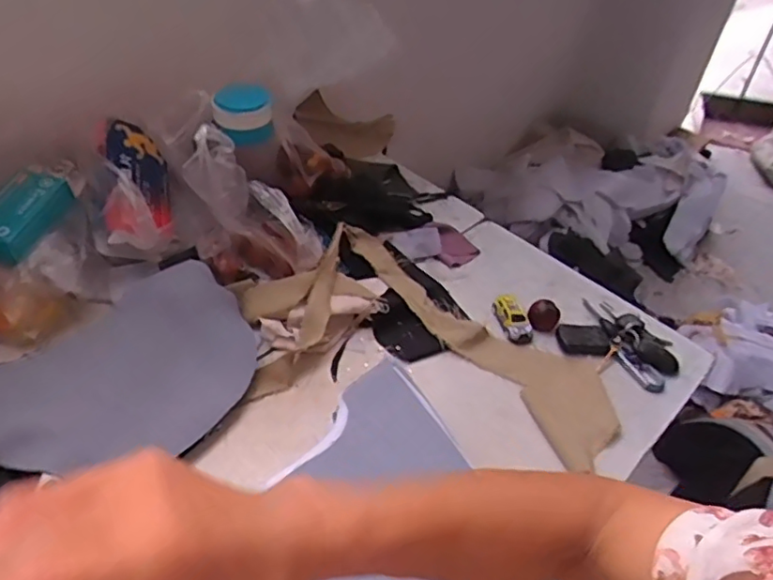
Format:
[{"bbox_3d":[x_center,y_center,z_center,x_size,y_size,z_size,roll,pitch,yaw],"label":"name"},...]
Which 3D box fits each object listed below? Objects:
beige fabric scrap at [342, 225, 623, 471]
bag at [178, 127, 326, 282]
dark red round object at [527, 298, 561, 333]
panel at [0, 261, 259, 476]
[{"bbox_3d":[0.107,0.036,0.685,0.111,0.020,0.370,-23,54,-33],"label":"beige fabric scrap"},{"bbox_3d":[-0.135,-0.084,0.635,0.133,0.155,0.069,2,43,-5],"label":"bag"},{"bbox_3d":[0.180,0.031,0.693,0.036,0.028,0.038,4,43,-4],"label":"dark red round object"},{"bbox_3d":[-0.242,0.076,0.570,0.195,0.028,0.260,30,50,14],"label":"panel"}]

